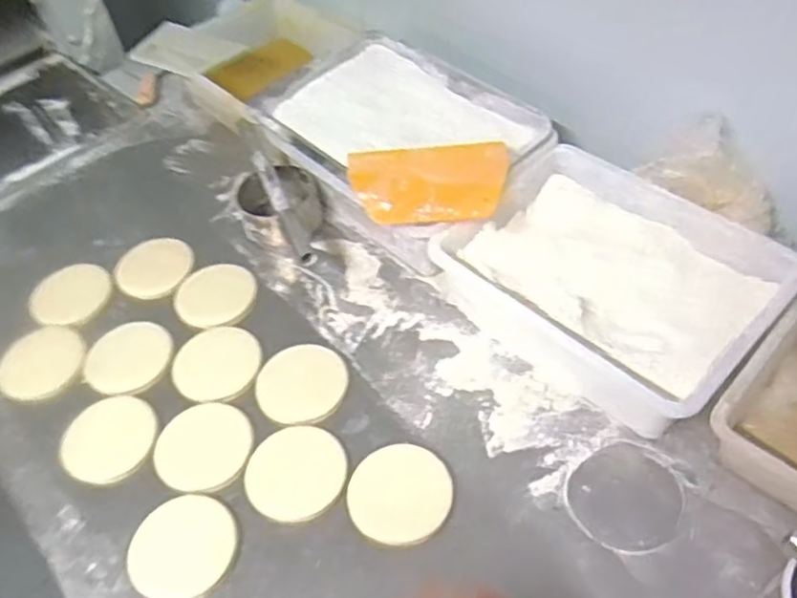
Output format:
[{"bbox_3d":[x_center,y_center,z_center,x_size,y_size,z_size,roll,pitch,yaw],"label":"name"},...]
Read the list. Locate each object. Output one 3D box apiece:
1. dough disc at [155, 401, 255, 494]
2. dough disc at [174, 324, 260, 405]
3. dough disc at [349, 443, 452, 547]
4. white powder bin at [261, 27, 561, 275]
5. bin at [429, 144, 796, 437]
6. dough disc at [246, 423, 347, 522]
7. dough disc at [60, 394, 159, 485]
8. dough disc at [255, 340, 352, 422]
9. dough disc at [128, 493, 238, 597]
[{"bbox_3d":[-0.205,0.155,0.707,0.098,0.007,0.101,-3,50,3],"label":"dough disc"},{"bbox_3d":[-0.211,0.071,0.775,0.096,0.007,0.109,-4,50,2],"label":"dough disc"},{"bbox_3d":[0.002,0.189,0.652,0.097,0.007,0.104,-3,50,3],"label":"dough disc"},{"bbox_3d":[0.007,-0.206,0.902,0.278,0.136,0.380,-36,56,-22],"label":"white powder bin"},{"bbox_3d":[0.233,-0.016,0.741,0.247,0.098,0.324,-37,57,-23],"label":"bin"},{"bbox_3d":[-0.104,0.175,0.677,0.098,0.007,0.103,-3,50,3],"label":"dough disc"},{"bbox_3d":[-0.313,0.150,0.720,0.101,0.008,0.097,-3,50,3],"label":"dough disc"},{"bbox_3d":[-0.108,0.093,0.749,0.098,0.008,0.107,-3,50,3],"label":"dough disc"},{"bbox_3d":[-0.205,0.236,0.634,0.098,0.006,0.098,-3,50,3],"label":"dough disc"}]

